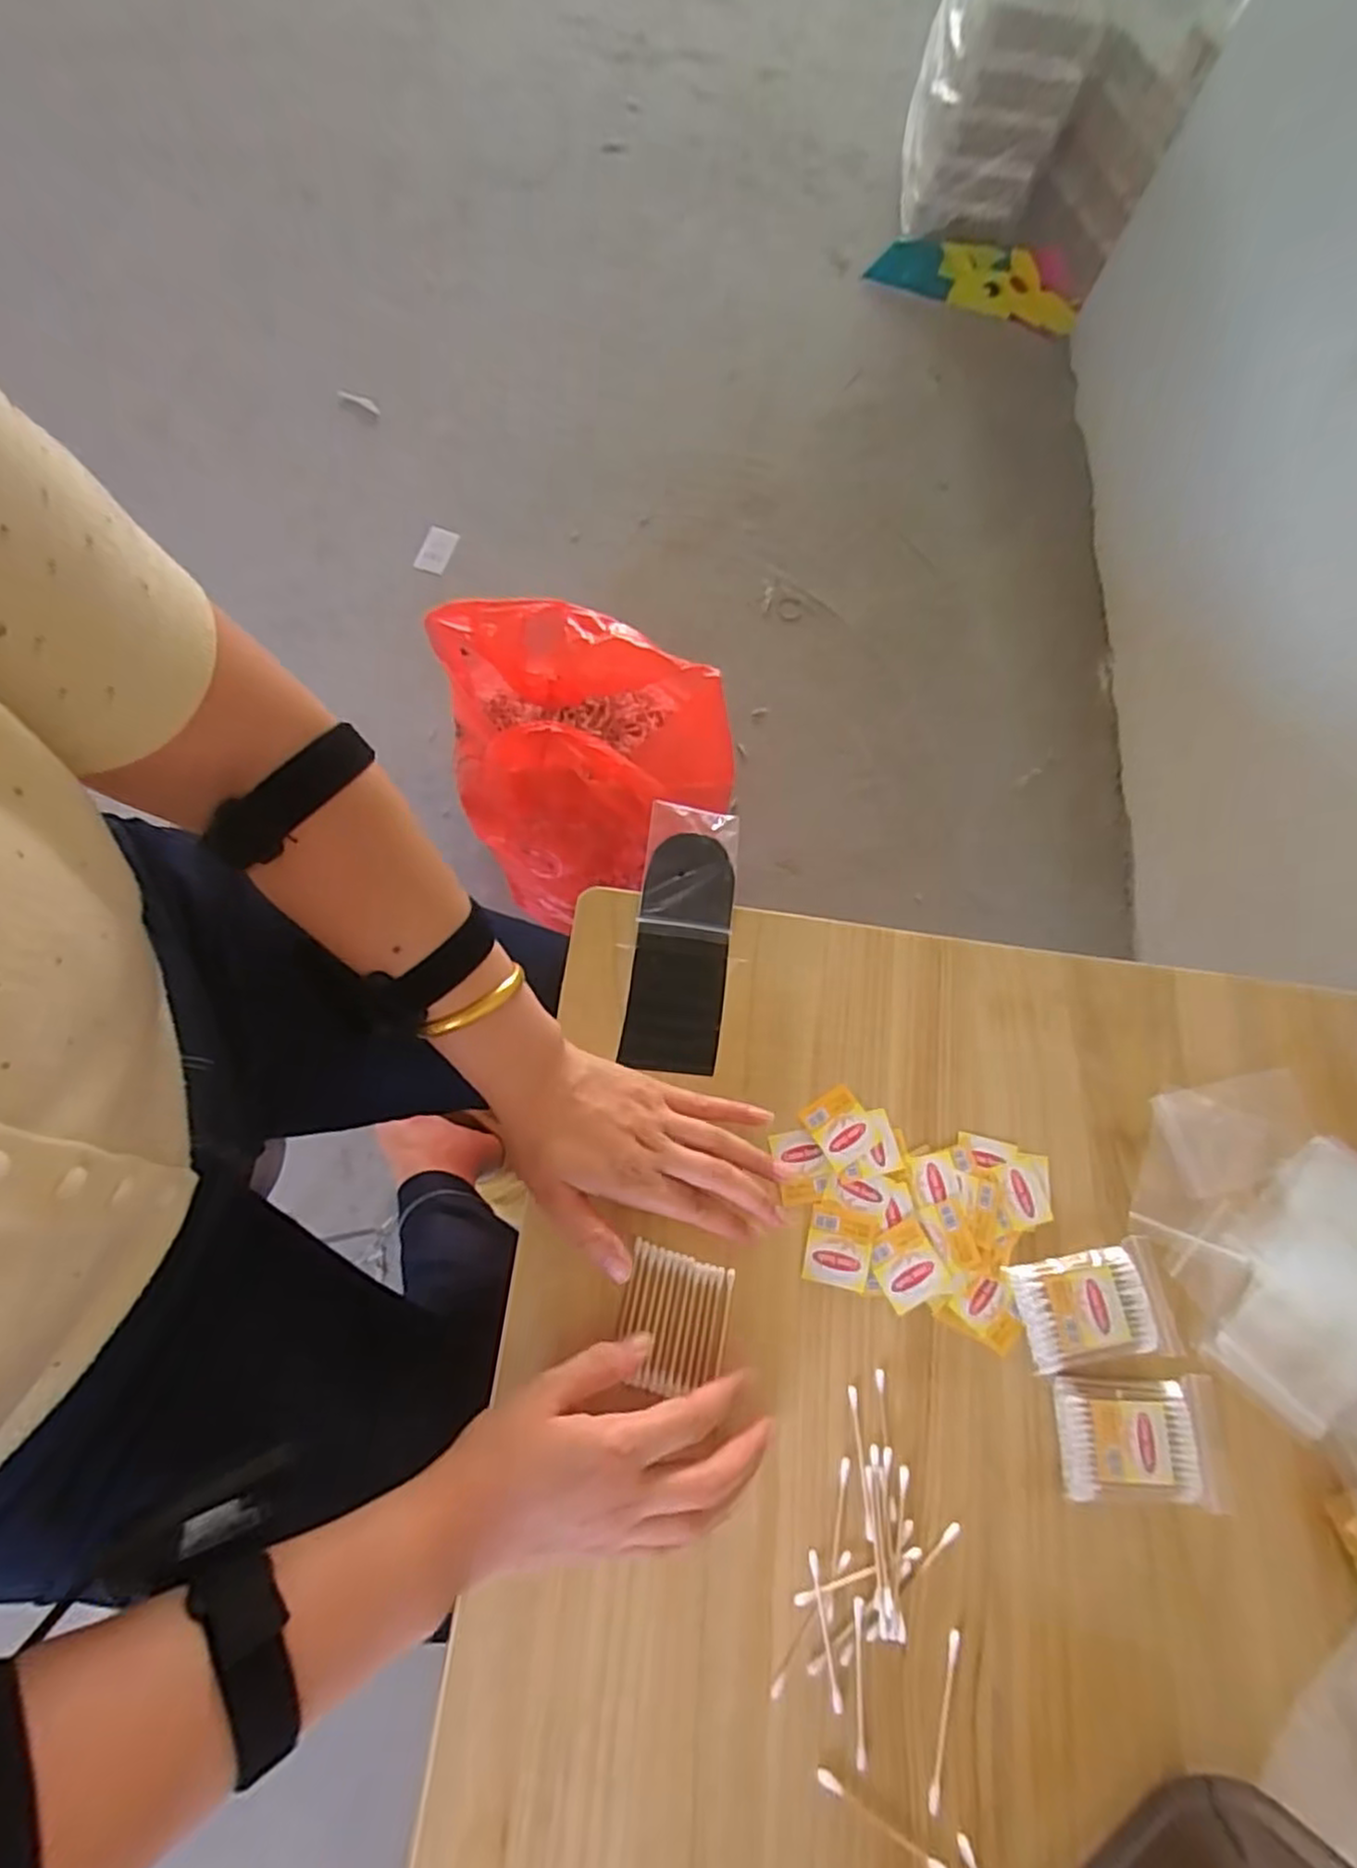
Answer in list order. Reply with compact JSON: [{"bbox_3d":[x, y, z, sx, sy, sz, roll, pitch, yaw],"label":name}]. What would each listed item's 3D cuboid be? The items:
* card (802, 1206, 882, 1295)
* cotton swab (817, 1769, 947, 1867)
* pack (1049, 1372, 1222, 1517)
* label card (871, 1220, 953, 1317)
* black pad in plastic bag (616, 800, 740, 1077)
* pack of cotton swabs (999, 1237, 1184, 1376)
[{"bbox_3d":[0.098,0.191,0.445,0.040,0.004,0.043,14,69,3],"label":"card"},{"bbox_3d":[0.099,0.434,0.359,0.071,0.004,0.007,32,71,9],"label":"cotton swab"},{"bbox_3d":[0.263,0.287,0.416,0.096,0.009,0.061,4,69,-1],"label":"pack"},{"bbox_3d":[0.139,0.202,0.443,0.039,0.004,0.045,-23,72,-11],"label":"label card"},{"bbox_3d":[0.003,-0.001,0.511,0.064,0.015,0.189,7,69,0],"label":"black pad in plastic bag"},{"bbox_3d":[0.250,0.223,0.439,0.094,0.014,0.061,-9,70,-6],"label":"pack of cotton swabs"}]

